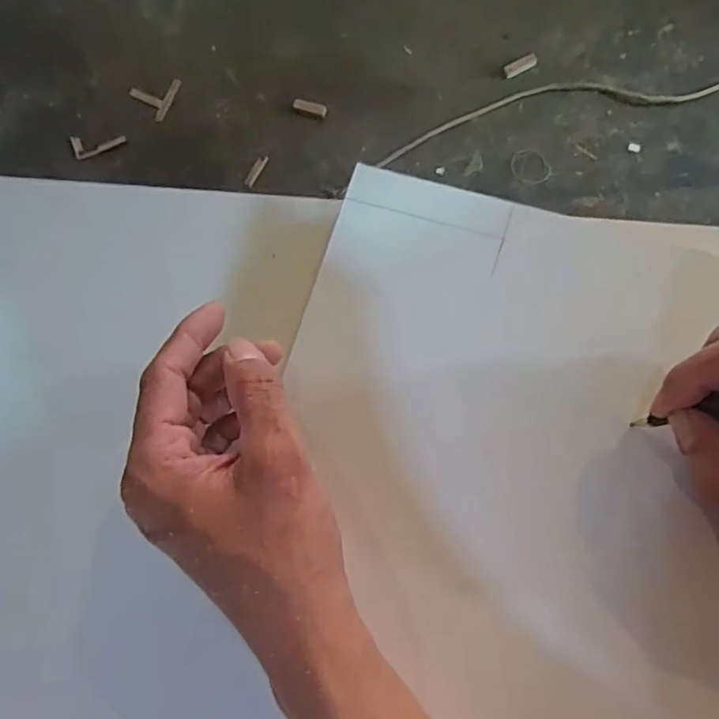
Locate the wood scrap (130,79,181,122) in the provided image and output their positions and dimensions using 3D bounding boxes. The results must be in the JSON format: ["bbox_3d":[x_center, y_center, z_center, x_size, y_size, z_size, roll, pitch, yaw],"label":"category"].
[{"bbox_3d":[-0.465,-0.602,1.262,0.092,0.018,0.104,26,87,9],"label":"wood scrap"}]

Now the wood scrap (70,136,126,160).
[{"bbox_3d":[-0.586,-0.488,1.252,0.117,0.020,0.050,-16,82,5],"label":"wood scrap"}]

